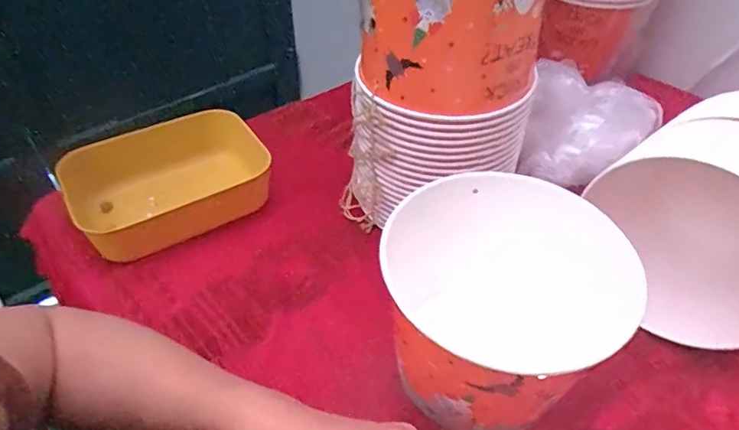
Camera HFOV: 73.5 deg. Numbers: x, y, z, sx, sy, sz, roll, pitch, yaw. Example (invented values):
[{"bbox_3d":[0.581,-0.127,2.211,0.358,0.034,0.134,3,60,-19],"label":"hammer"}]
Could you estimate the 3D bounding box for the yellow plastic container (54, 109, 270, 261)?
[{"bbox_3d":[-0.210,-0.034,0.527,0.195,0.059,0.138,-20,47,-20],"label":"yellow plastic container"}]

